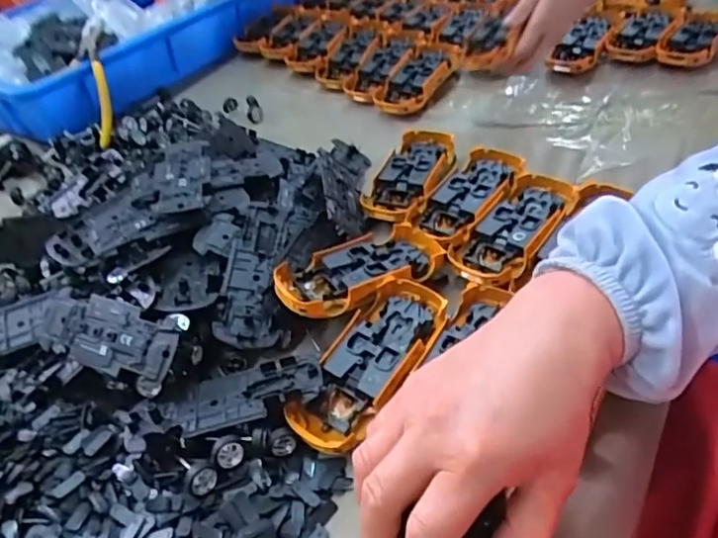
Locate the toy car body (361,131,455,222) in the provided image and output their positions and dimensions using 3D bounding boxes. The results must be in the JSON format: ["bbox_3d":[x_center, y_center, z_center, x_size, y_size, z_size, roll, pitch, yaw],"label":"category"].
[{"bbox_3d":[0.049,-0.087,0.553,0.062,0.033,0.129,15,46,22],"label":"toy car body"}]

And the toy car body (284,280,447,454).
[{"bbox_3d":[0.008,0.062,0.394,0.055,0.026,0.128,22,57,23],"label":"toy car body"}]

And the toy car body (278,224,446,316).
[{"bbox_3d":[0.003,-0.003,0.444,0.132,0.026,0.057,-23,44,-18],"label":"toy car body"}]

